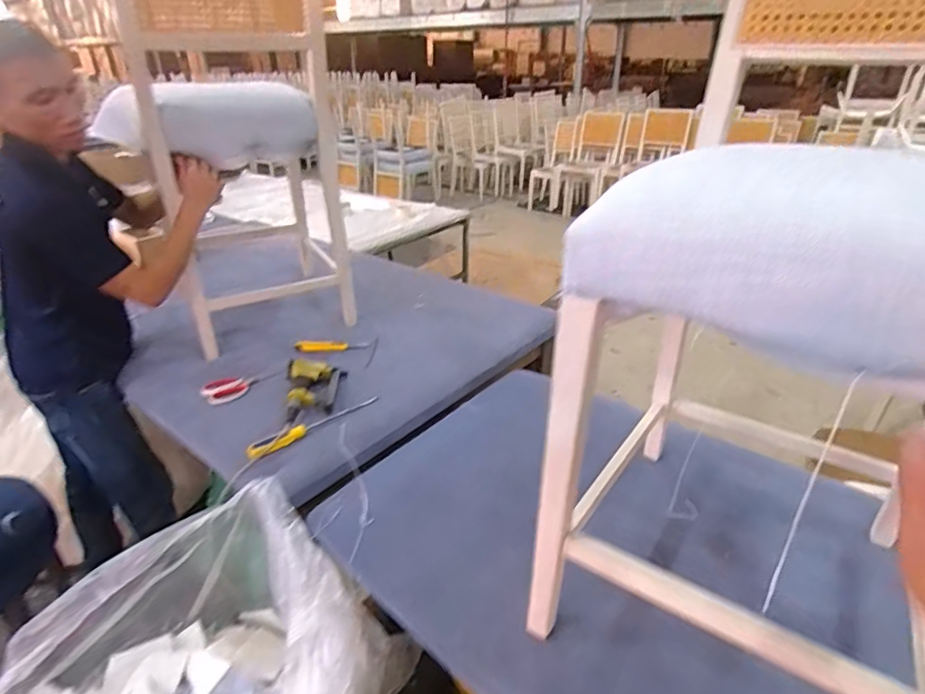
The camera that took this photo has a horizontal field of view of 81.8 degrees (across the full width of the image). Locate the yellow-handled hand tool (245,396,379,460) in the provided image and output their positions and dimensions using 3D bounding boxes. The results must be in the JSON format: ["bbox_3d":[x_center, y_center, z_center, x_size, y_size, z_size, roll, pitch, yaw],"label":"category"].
[{"bbox_3d":[-0.309,0.166,1.151,0.314,0.024,0.039,-25,36,-38],"label":"yellow-handled hand tool"}]

